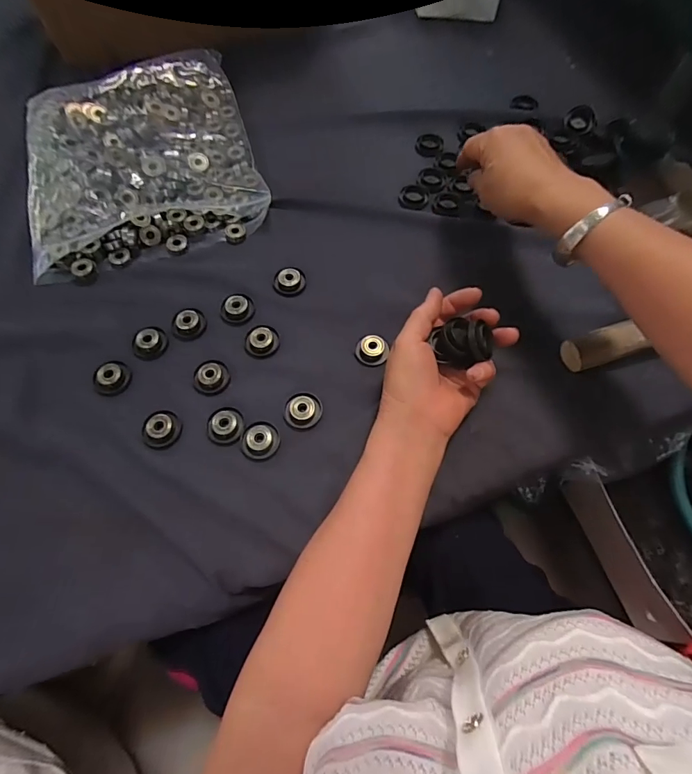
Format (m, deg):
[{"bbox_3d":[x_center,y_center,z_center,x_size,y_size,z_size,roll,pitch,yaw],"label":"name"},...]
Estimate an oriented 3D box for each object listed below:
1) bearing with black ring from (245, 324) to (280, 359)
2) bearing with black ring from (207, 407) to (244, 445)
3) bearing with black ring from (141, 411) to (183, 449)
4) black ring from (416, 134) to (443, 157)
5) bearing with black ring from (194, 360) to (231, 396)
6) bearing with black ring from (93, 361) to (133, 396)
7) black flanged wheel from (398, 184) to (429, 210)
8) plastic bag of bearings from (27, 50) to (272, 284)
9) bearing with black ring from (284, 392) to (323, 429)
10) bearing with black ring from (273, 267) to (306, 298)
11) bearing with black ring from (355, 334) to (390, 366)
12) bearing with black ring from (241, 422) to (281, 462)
[{"bbox_3d":[-0.079,-0.044,0.409,0.031,0.012,0.031,0,65,0],"label":"bearing with black ring"},{"bbox_3d":[-0.105,0.032,0.378,0.032,0.007,0.034,-3,65,-1],"label":"bearing with black ring"},{"bbox_3d":[-0.160,0.035,0.374,0.034,0.007,0.033,0,65,0],"label":"bearing with black ring"},{"bbox_3d":[0.101,-0.293,0.527,0.032,0.005,0.033,0,65,0],"label":"black ring"},{"bbox_3d":[-0.121,-0.009,0.393,0.031,0.011,0.031,0,65,0],"label":"bearing with black ring"},{"bbox_3d":[-0.212,-0.008,0.397,0.030,0.014,0.029,0,65,0],"label":"bearing with black ring"},{"bbox_3d":[0.076,-0.213,0.489,0.033,0.005,0.033,0,65,0],"label":"black flanged wheel"},{"bbox_3d":[-0.238,-0.272,0.505,0.250,0.046,0.291,-15,66,-7],"label":"plastic bag of bearings"},{"bbox_3d":[-0.038,0.019,0.381,0.033,0.010,0.035,0,65,0],"label":"bearing with black ring"},{"bbox_3d":[-0.056,-0.106,0.438,0.032,0.011,0.028,-12,65,-5],"label":"bearing with black ring"},{"bbox_3d":[0.024,-0.035,0.408,0.031,0.010,0.033,0,65,0],"label":"bearing with black ring"},{"bbox_3d":[-0.072,0.045,0.370,0.030,0.006,0.033,10,65,5],"label":"bearing with black ring"}]

